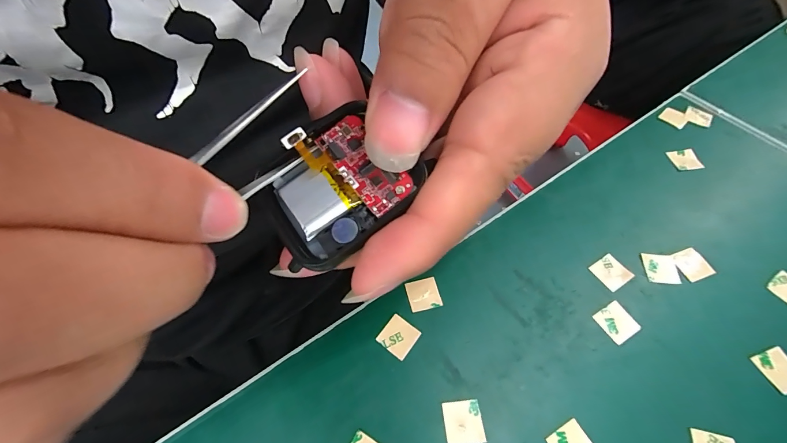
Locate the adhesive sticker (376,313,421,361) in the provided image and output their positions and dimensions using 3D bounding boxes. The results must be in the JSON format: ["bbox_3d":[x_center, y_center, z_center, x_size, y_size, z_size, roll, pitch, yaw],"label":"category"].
[{"bbox_3d":[0.002,0.053,0.153,0.015,0.004,0.015,32,68,23],"label":"adhesive sticker"}]

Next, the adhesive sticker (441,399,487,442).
[{"bbox_3d":[0.028,0.081,0.134,0.015,0.004,0.015,-7,59,-1],"label":"adhesive sticker"}]

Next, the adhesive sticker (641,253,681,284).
[{"bbox_3d":[0.133,0.023,0.165,0.014,0.004,0.014,2,65,8],"label":"adhesive sticker"}]

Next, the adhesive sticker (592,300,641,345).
[{"bbox_3d":[0.102,0.046,0.152,0.014,0.004,0.015,-30,62,-10],"label":"adhesive sticker"}]

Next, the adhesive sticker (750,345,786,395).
[{"bbox_3d":[0.163,0.064,0.141,0.013,0.004,0.017,-25,69,-4],"label":"adhesive sticker"}]

